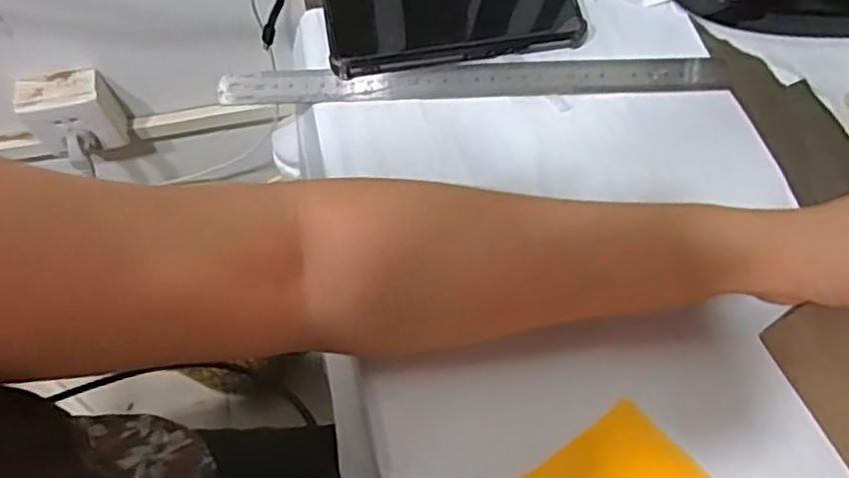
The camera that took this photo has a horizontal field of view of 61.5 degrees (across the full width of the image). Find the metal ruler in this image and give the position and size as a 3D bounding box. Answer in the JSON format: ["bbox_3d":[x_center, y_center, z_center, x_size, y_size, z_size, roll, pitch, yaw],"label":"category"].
[{"bbox_3d":[0.027,-0.101,0.458,0.315,0.010,0.026,-1,63,2],"label":"metal ruler"}]

